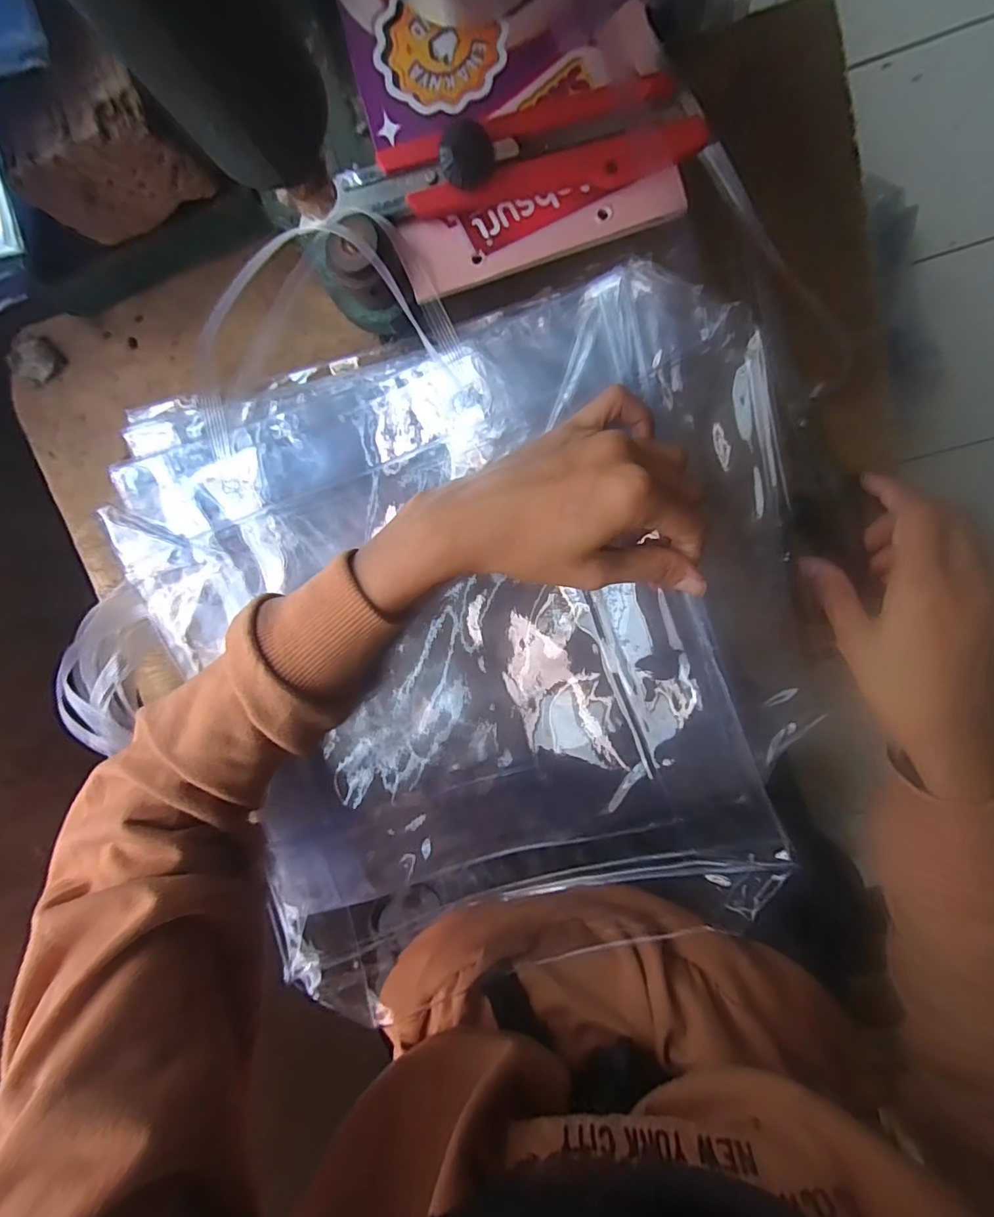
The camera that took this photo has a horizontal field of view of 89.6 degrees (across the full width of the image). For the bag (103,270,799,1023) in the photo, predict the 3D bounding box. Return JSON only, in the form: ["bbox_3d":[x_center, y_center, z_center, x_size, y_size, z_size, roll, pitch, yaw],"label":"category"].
[{"bbox_3d":[-0.010,0.023,0.271,0.325,0.044,0.314,-13,96,8],"label":"bag"}]

